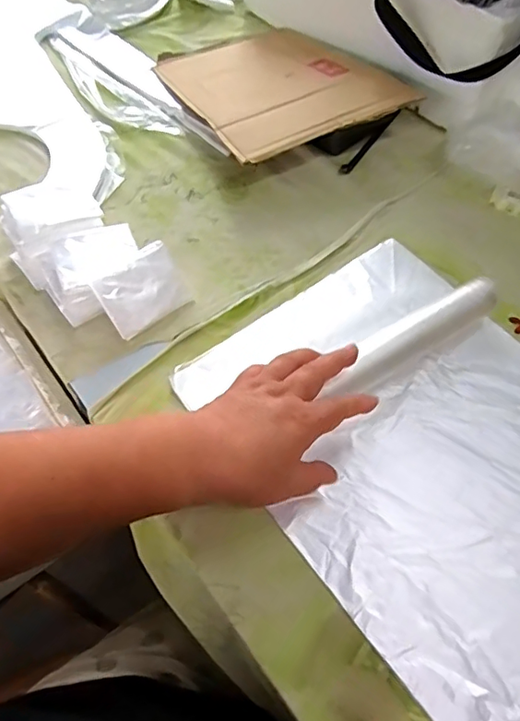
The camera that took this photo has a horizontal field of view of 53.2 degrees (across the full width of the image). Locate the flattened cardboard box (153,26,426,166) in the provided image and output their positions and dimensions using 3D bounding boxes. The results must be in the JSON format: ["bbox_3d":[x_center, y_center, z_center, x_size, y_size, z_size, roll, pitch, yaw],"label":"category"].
[{"bbox_3d":[0.018,-0.380,0.711,0.239,0.015,0.326,-26,53,-13],"label":"flattened cardboard box"}]

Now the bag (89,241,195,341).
[{"bbox_3d":[-0.117,-0.070,0.523,0.084,0.007,0.068,-38,109,-24],"label":"bag"}]

